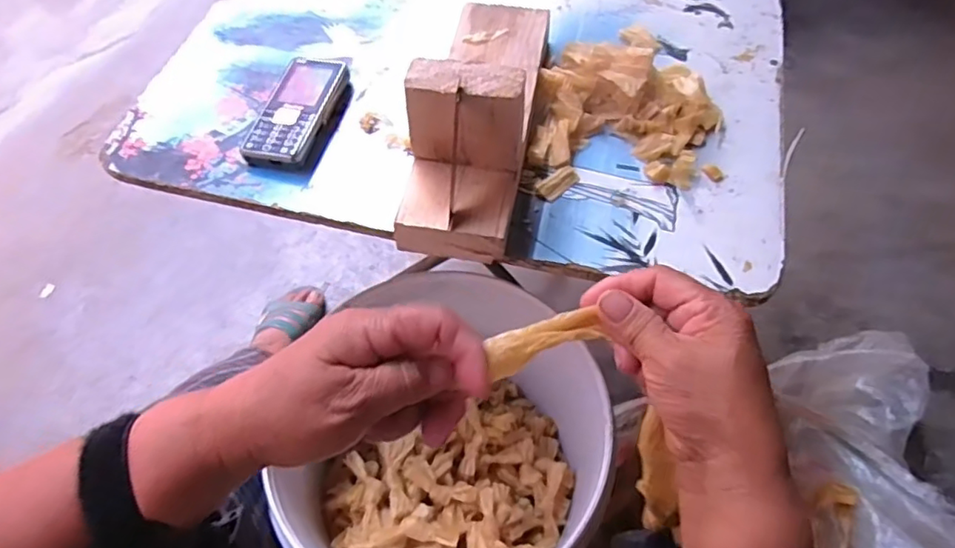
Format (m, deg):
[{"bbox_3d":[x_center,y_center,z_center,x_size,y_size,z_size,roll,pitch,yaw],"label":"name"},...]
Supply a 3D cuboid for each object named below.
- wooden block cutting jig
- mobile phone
[{"bbox_3d":[0.004,-0.151,0.476,0.081,0.104,0.265,9,58,8],"label":"wooden block cutting jig"},{"bbox_3d":[-0.162,-0.148,0.534,0.055,0.022,0.126,11,58,9],"label":"mobile phone"}]

